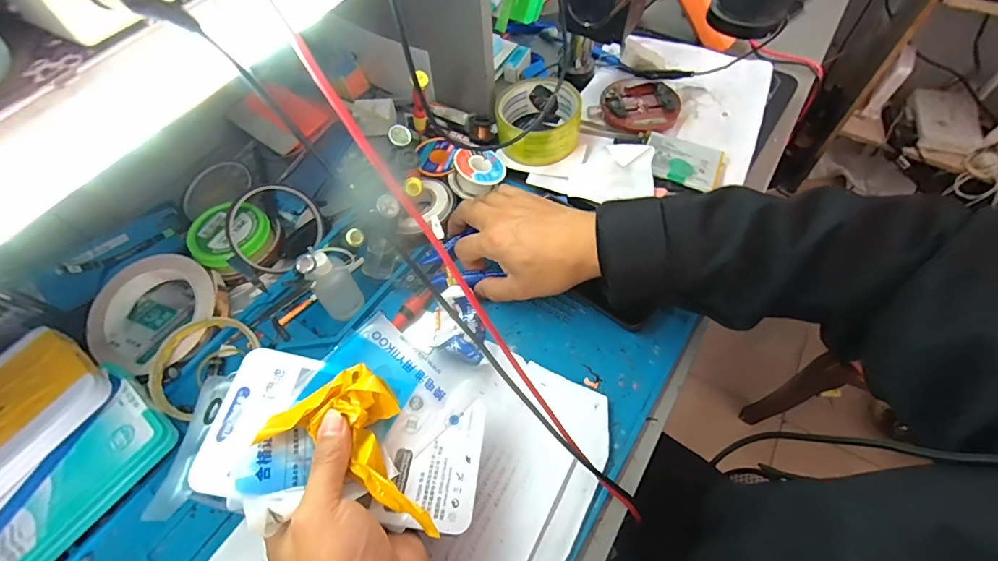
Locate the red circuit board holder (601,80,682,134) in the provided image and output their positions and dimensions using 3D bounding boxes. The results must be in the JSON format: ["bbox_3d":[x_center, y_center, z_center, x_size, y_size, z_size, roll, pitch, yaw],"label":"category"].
[{"bbox_3d":[0.159,-0.196,0.494,0.084,0.018,0.079,-1,59,2],"label":"red circuit board holder"}]

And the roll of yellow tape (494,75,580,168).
[{"bbox_3d":[0.042,-0.175,0.470,0.089,0.042,0.088,-1,59,2],"label":"roll of yellow tape"}]

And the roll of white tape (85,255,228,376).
[{"bbox_3d":[-0.315,0.025,0.397,0.095,0.031,0.108,38,67,22],"label":"roll of white tape"}]

